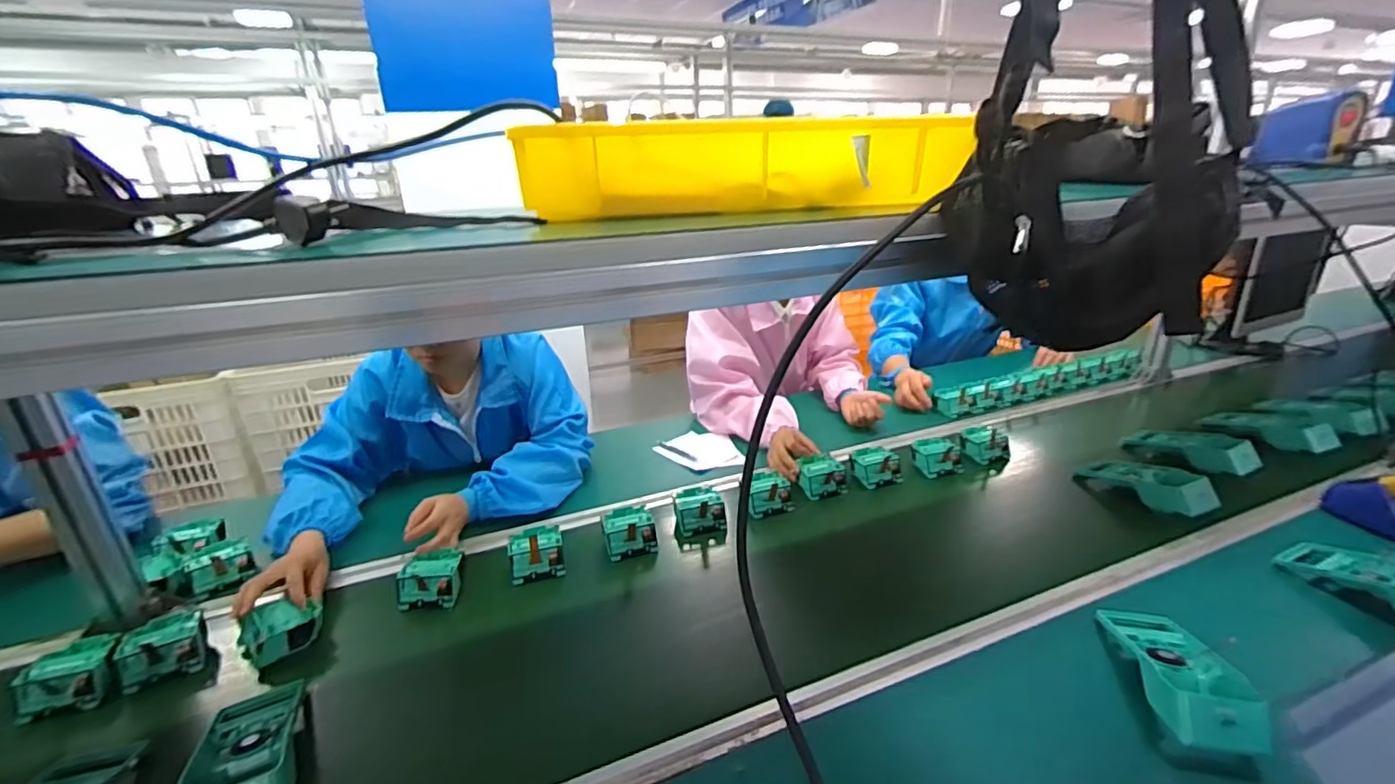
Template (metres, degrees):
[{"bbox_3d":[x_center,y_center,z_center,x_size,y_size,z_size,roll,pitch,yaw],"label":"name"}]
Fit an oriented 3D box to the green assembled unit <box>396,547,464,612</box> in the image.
[{"bbox_3d":[-0.367,0.258,0.805,0.079,0.045,0.071,-6,21,-4],"label":"green assembled unit"}]

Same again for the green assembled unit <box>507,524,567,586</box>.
[{"bbox_3d":[-0.233,0.232,0.854,0.075,0.045,0.076,-9,22,-13],"label":"green assembled unit"}]

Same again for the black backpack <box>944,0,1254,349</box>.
[{"bbox_3d":[0.292,-0.219,0.423,0.180,0.347,0.132,12,27,36],"label":"black backpack"}]

